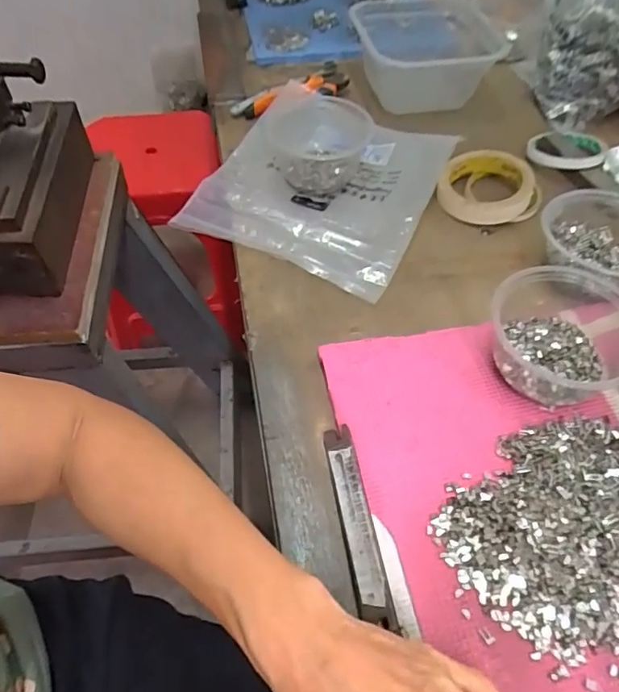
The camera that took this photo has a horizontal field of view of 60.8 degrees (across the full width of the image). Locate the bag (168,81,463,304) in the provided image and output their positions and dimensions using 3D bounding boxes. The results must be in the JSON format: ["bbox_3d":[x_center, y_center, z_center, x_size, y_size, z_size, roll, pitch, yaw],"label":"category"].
[{"bbox_3d":[0.014,-0.191,0.584,0.234,0.051,0.251,22,58,16],"label":"bag"}]

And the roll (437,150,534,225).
[{"bbox_3d":[0.192,-0.178,0.586,0.095,0.037,0.101,-1,54,1],"label":"roll"}]

